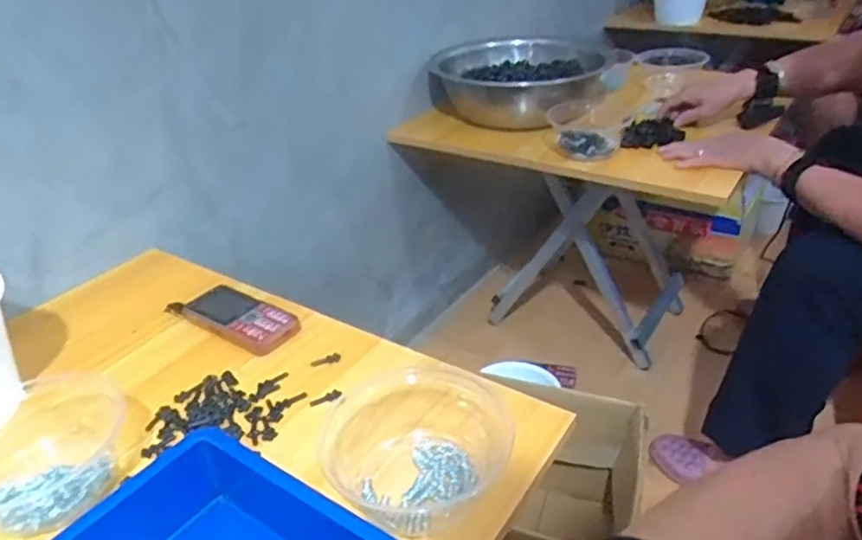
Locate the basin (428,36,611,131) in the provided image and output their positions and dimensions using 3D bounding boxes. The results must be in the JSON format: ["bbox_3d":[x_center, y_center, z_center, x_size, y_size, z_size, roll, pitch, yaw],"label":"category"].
[{"bbox_3d":[0.153,-0.366,1.256,0.319,0.115,0.323,-2,32,1],"label":"basin"}]

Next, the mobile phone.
[{"bbox_3d":[-0.207,0.048,0.683,0.135,0.019,0.063,19,38,32],"label":"mobile phone"}]

